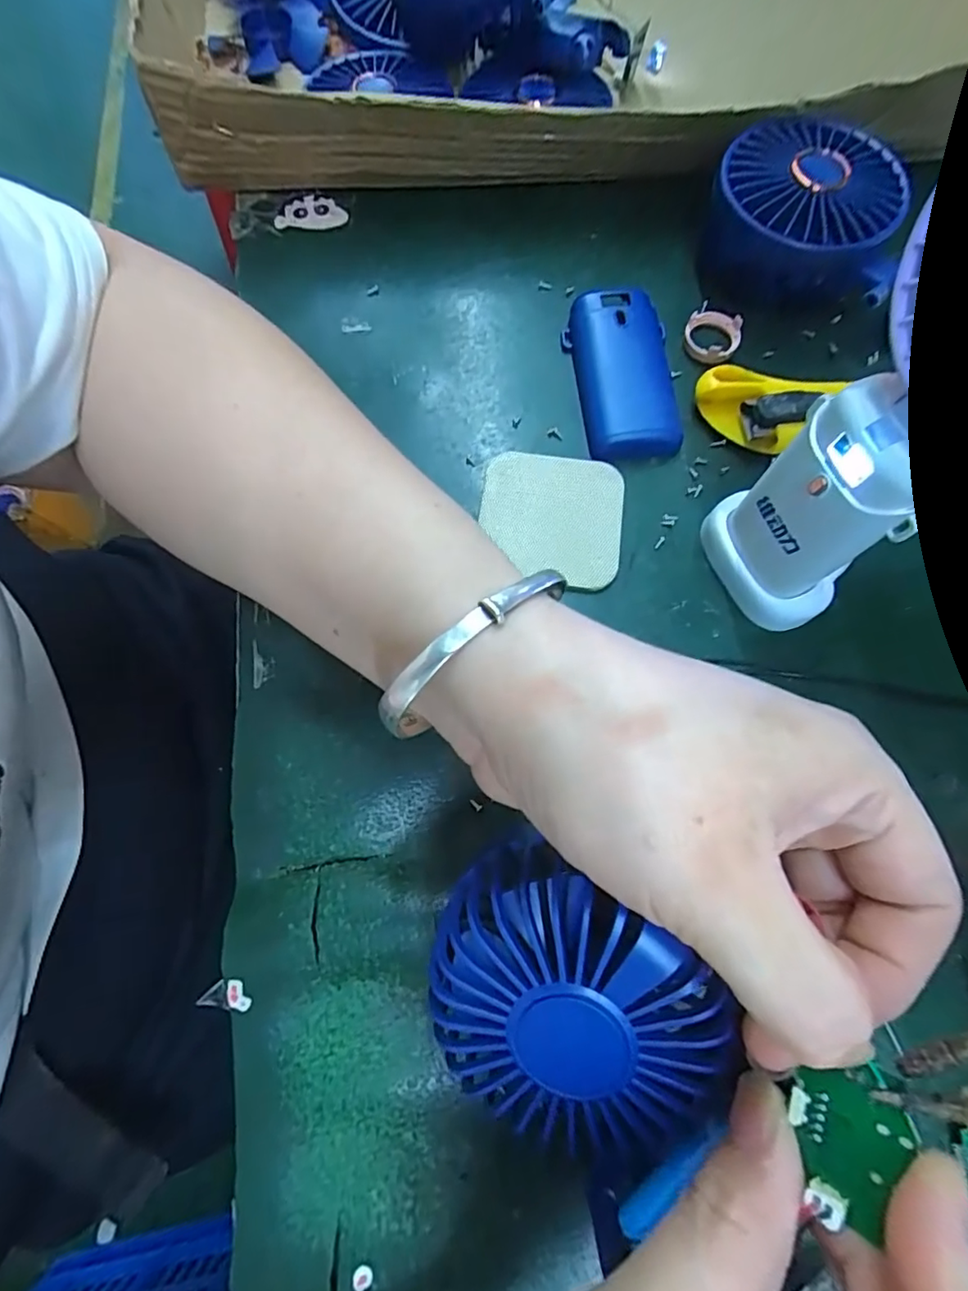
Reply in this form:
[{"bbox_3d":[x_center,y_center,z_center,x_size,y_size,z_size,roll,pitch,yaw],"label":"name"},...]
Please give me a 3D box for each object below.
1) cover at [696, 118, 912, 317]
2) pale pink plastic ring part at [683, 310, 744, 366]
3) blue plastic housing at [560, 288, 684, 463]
[{"bbox_3d":[0.154,-0.213,0.280,0.083,0.043,0.087,-3,72,1],"label":"cover"},{"bbox_3d":[0.116,-0.157,0.284,0.028,0.007,0.029,0,72,1],"label":"pale pink plastic ring part"},{"bbox_3d":[0.069,-0.135,0.274,0.051,0.014,0.091,-8,72,-1],"label":"blue plastic housing"}]

